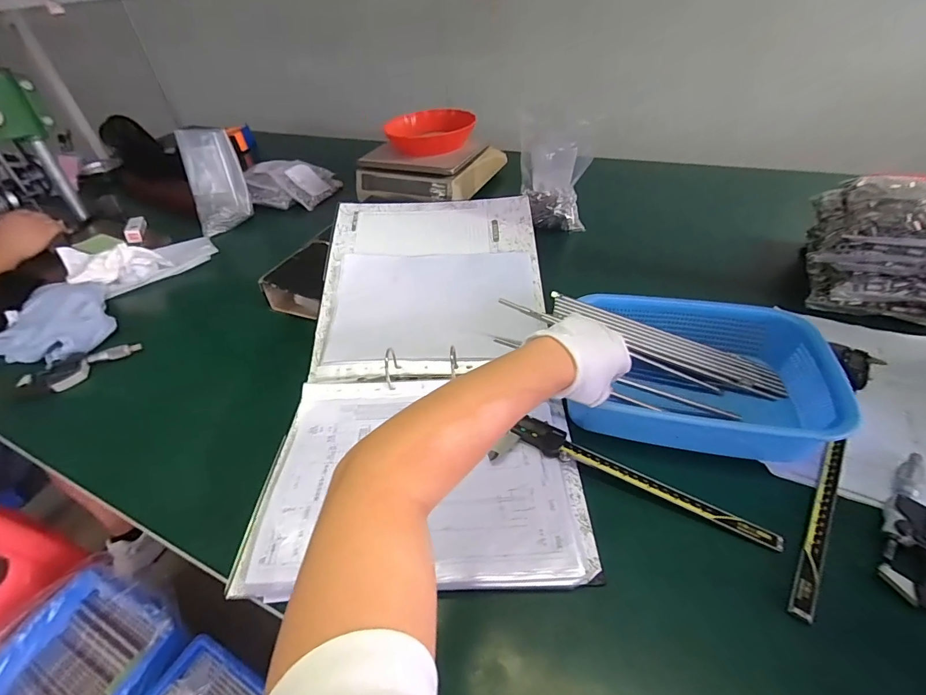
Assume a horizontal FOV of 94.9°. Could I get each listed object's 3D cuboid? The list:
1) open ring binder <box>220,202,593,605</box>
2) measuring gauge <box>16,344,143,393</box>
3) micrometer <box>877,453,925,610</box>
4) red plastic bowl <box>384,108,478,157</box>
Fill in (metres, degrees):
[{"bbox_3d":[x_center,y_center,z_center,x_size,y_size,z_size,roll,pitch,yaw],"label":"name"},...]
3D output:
[{"bbox_3d":[-0.049,-0.016,0.582,0.344,0.115,0.617,-2,42,2],"label":"open ring binder"},{"bbox_3d":[-0.595,0.030,0.664,0.157,0.019,0.058,-29,47,-26],"label":"measuring gauge"},{"bbox_3d":[0.419,0.159,0.384,0.052,0.027,0.158,24,49,28],"label":"micrometer"},{"bbox_3d":[-0.079,-0.524,1.031,0.215,0.066,0.187,-5,42,-2],"label":"red plastic bowl"}]

